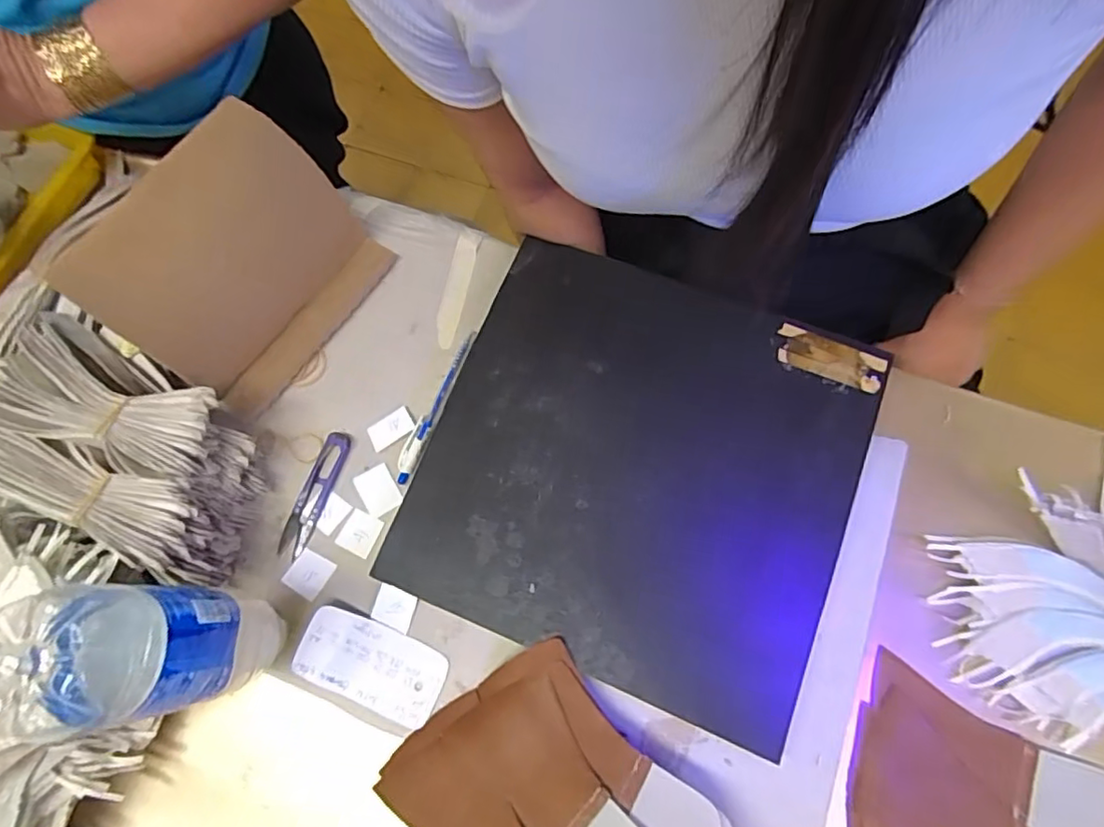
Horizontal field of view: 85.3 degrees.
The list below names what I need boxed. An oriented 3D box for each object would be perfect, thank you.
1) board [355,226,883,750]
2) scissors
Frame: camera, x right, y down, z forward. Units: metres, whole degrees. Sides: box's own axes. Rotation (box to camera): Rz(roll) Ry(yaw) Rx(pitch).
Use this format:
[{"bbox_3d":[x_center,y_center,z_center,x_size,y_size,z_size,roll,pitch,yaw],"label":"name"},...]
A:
[{"bbox_3d":[0.062,0.036,0.443,0.299,0.011,0.295,21,72,9],"label":"board"},{"bbox_3d":[-0.186,0.062,0.467,0.023,0.013,0.100,18,72,8],"label":"scissors"}]

